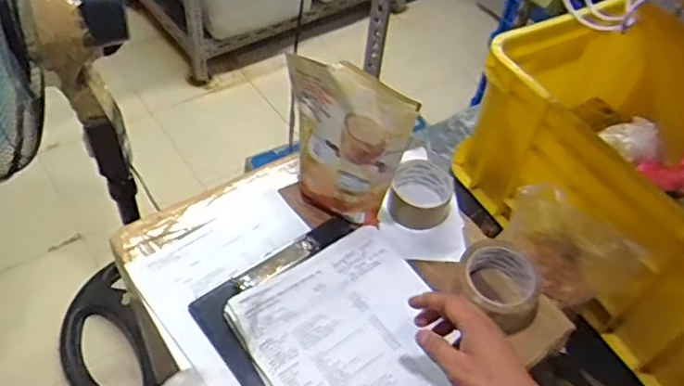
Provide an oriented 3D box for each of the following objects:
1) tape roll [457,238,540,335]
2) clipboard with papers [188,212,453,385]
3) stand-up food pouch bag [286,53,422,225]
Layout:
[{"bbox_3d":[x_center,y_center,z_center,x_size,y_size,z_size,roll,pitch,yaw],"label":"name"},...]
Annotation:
[{"bbox_3d":[0.184,0.113,0.719,0.098,0.047,0.111,-29,59,-24],"label":"tape roll"},{"bbox_3d":[0.024,0.177,0.665,0.243,0.033,0.335,-32,60,-25],"label":"clipboard with papers"},{"bbox_3d":[-0.004,-0.059,0.721,0.175,0.207,0.051,29,55,17],"label":"stand-up food pouch bag"}]

